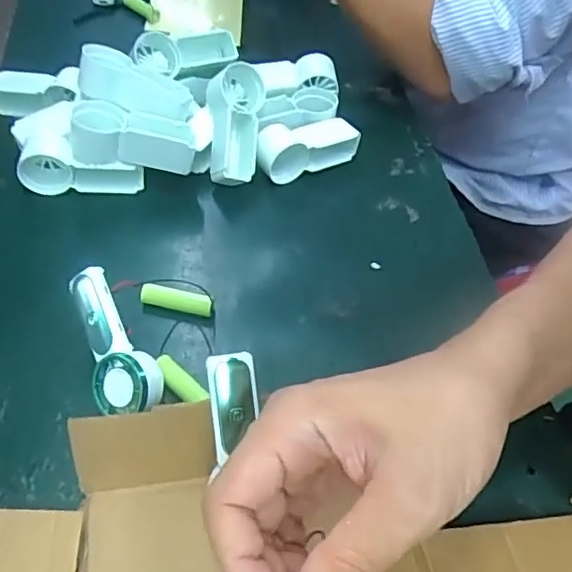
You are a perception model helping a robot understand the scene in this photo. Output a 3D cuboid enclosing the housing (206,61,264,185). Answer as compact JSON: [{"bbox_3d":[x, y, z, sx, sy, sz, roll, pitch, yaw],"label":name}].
[{"bbox_3d":[-0.043,-0.128,0.472,0.045,0.041,0.099,2,71,-1],"label":"housing"}]

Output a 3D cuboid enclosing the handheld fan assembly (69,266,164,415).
[{"bbox_3d":[-0.104,0.033,0.347,0.038,0.020,0.089,-22,79,-19],"label":"handheld fan assembly"}]

